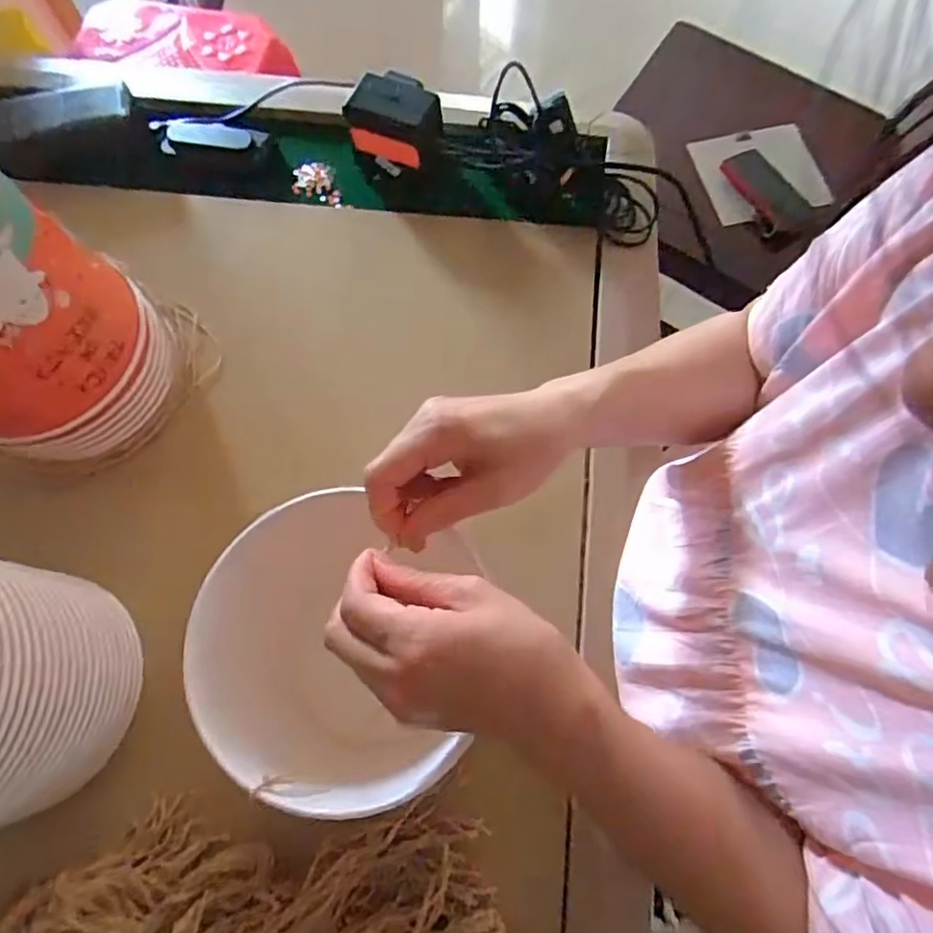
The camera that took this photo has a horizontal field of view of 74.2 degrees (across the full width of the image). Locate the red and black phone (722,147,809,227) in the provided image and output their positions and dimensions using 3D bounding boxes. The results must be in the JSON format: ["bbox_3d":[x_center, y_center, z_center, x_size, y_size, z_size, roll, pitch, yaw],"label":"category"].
[{"bbox_3d":[0.485,-0.453,1.001,0.072,0.011,0.149,-32,74,-10],"label":"red and black phone"}]

